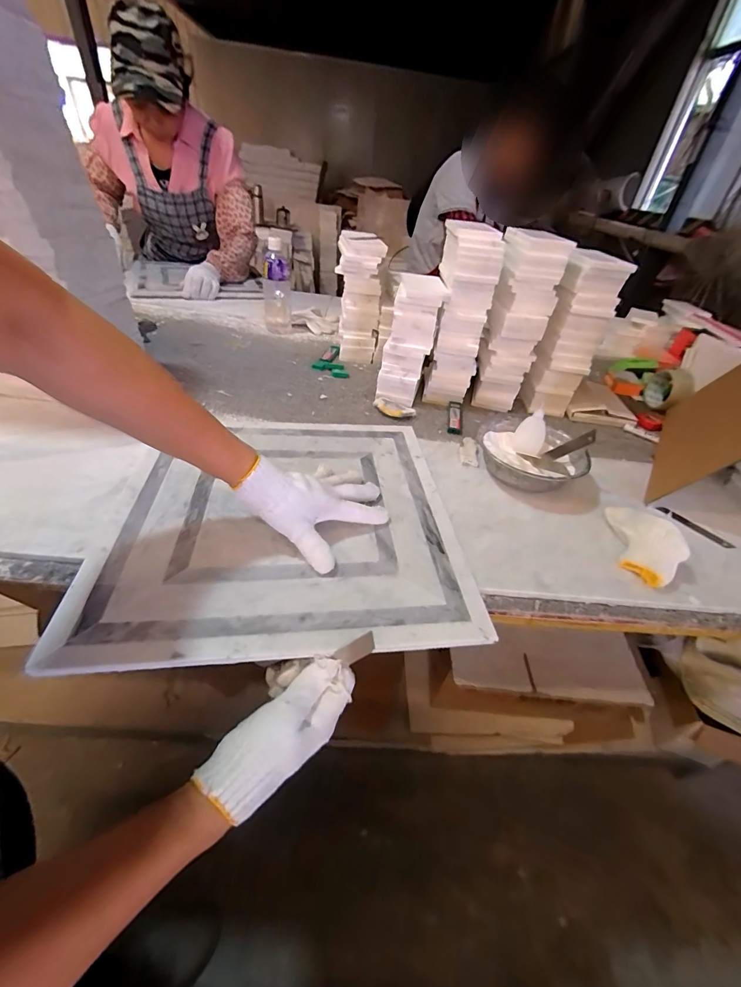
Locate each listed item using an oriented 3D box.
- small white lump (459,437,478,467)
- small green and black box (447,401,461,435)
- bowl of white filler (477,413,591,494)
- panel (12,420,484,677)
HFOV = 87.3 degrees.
[{"bbox_3d":[0.160,-0.068,0.632,0.029,0.013,0.068,11,40,5],"label":"small white lump"},{"bbox_3d":[0.161,-0.145,0.739,0.024,0.009,0.118,10,40,5],"label":"small green and black box"},{"bbox_3d":[0.242,-0.057,0.597,0.158,0.050,0.157,4,40,-3],"label":"bowl of white filler"},{"bbox_3d":[-0.100,0.018,0.481,0.393,0.018,0.383,-1,41,-9],"label":"panel"}]

